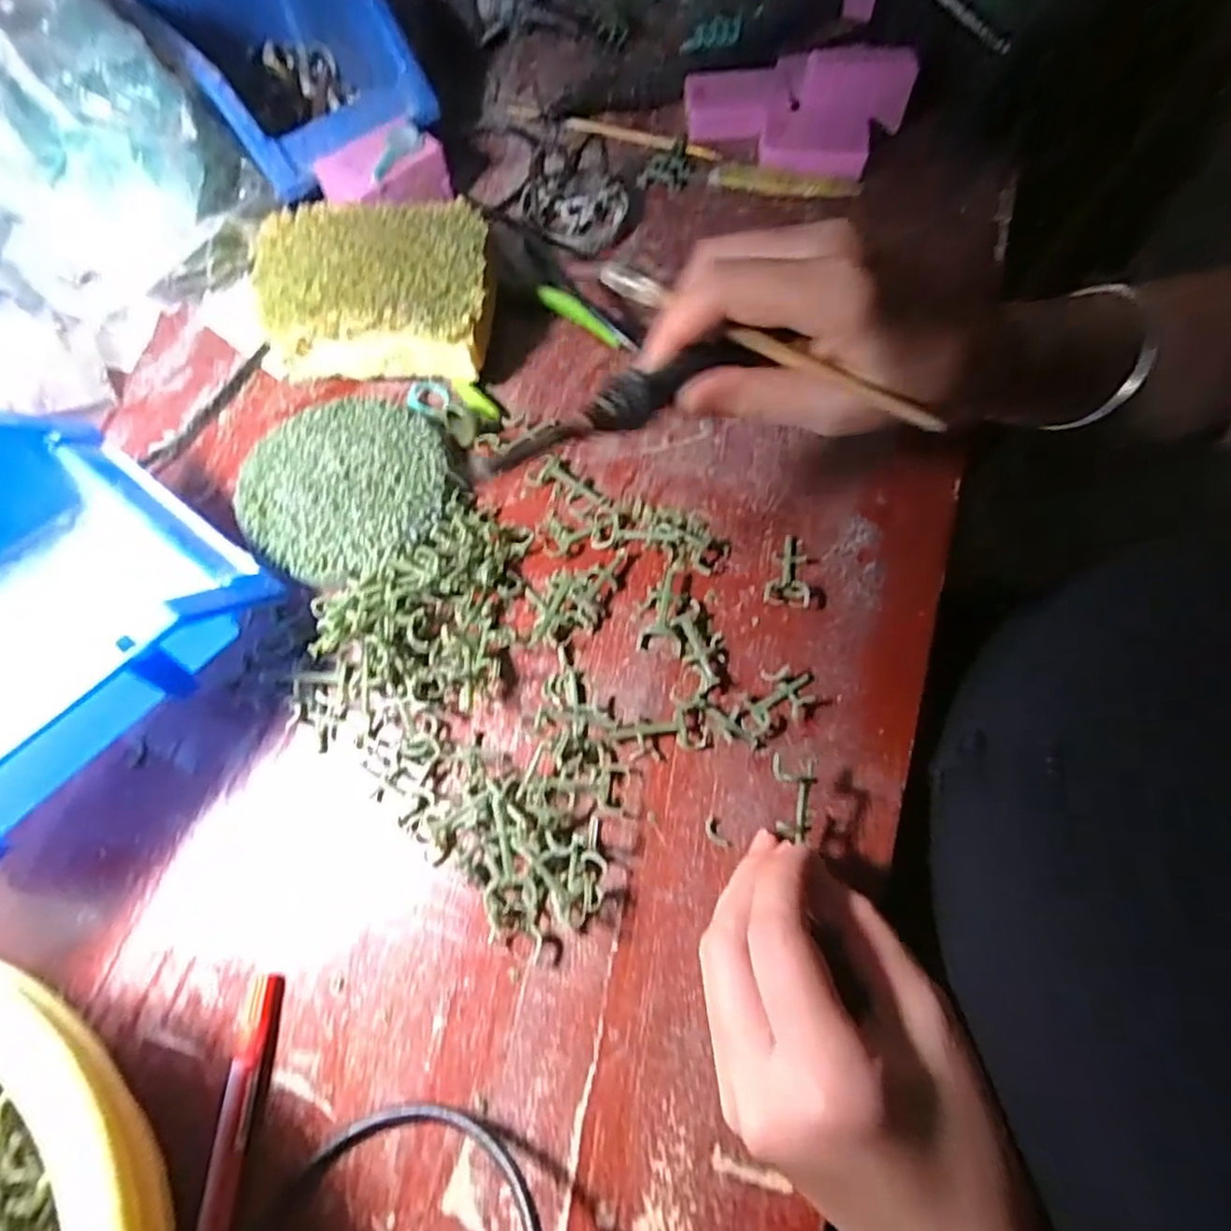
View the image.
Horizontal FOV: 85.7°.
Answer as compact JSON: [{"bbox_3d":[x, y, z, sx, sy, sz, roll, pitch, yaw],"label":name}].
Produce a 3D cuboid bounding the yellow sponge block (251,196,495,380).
[{"bbox_3d":[-0.134,-0.181,0.366,0.133,0.043,0.093,1,67,1],"label":"yellow sponge block"}]

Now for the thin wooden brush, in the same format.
[{"bbox_3d":[0.056,-0.102,0.254,0.145,0.014,0.005,29,69,8],"label":"thin wooden brush"}]

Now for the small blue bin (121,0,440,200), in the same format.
[{"bbox_3d":[-0.217,-0.357,0.431,0.124,0.071,0.188,-39,72,-15],"label":"small blue bin"}]

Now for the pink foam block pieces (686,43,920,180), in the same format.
[{"bbox_3d":[0.120,-0.346,0.440,0.143,0.046,0.111,5,67,3],"label":"pink foam block pieces"}]

